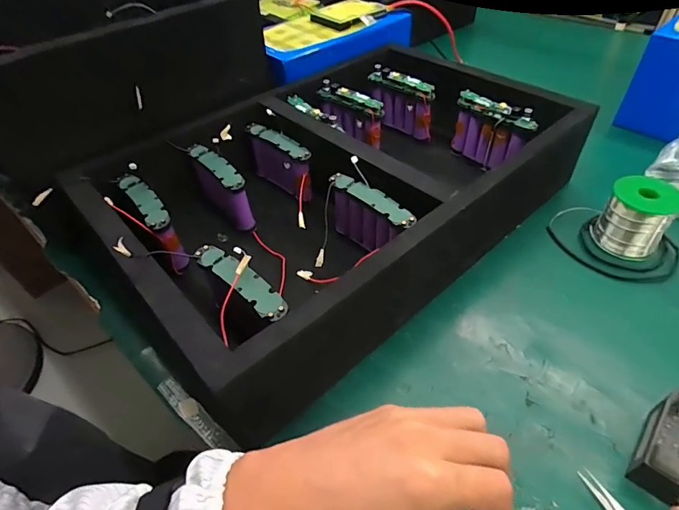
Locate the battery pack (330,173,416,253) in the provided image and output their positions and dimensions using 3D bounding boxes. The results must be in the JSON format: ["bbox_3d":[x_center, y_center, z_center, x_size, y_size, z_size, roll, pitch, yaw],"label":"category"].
[{"bbox_3d":[0.036,-0.037,0.466,0.027,0.069,0.109,-34,53,-26],"label":"battery pack"}]

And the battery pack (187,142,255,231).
[{"bbox_3d":[-0.149,-0.085,0.525,0.030,0.071,0.110,-32,53,-25],"label":"battery pack"}]

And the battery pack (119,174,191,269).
[{"bbox_3d":[-0.210,-0.038,0.476,0.025,0.068,0.107,-31,52,-24],"label":"battery pack"}]

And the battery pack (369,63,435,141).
[{"bbox_3d":[0.097,-0.232,0.653,0.107,0.096,0.020,32,56,29],"label":"battery pack"}]

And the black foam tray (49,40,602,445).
[{"bbox_3d":[-0.003,-0.089,0.509,0.550,0.115,0.350,-34,53,-25],"label":"black foam tray"}]

